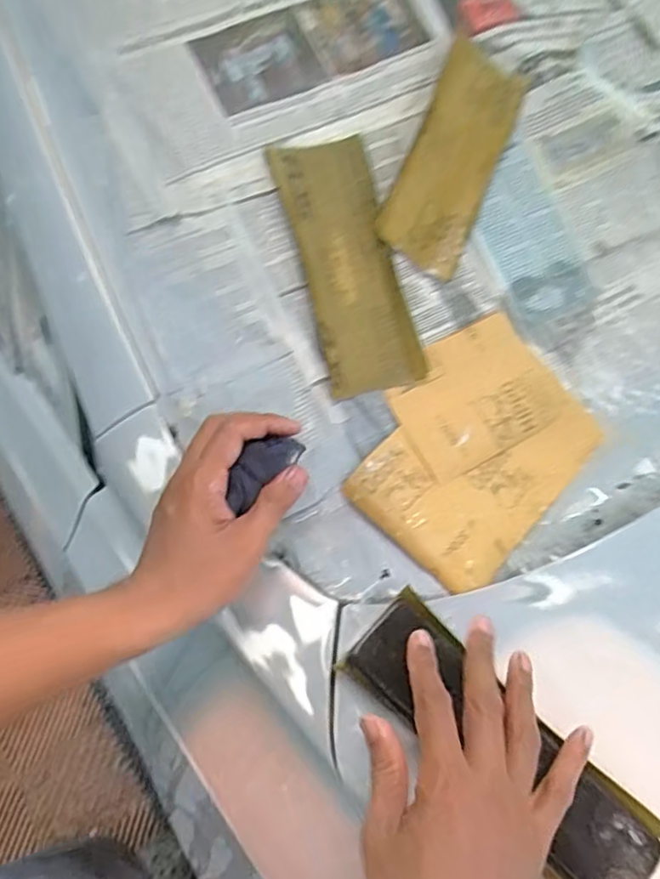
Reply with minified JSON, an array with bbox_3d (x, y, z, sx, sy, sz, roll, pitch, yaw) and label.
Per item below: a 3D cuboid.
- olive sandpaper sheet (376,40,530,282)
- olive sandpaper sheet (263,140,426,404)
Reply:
[{"bbox_3d":[0.114,-0.259,0.576,0.081,0.008,0.213,26,81,-20],"label":"olive sandpaper sheet"},{"bbox_3d":[0.016,-0.155,0.553,0.086,0.012,0.229,-15,88,-13],"label":"olive sandpaper sheet"}]

